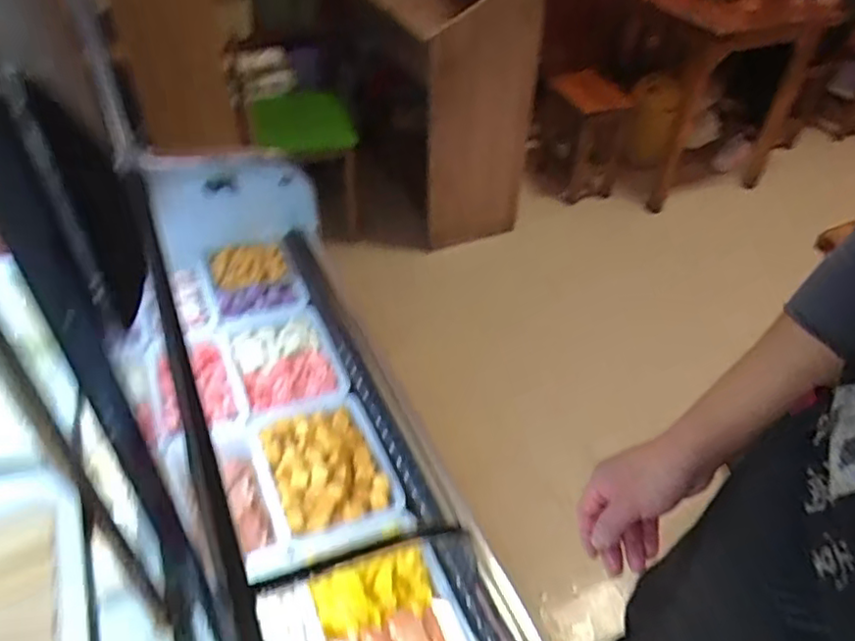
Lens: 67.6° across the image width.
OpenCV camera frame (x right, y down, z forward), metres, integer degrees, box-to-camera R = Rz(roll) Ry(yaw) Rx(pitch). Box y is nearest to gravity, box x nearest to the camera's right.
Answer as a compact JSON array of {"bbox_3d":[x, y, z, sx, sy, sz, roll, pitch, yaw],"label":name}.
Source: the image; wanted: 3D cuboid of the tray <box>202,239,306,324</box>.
[{"bbox_3d":[-0.355,-0.085,1.307,0.179,0.047,0.236,-14,45,-18],"label":"tray"}]

